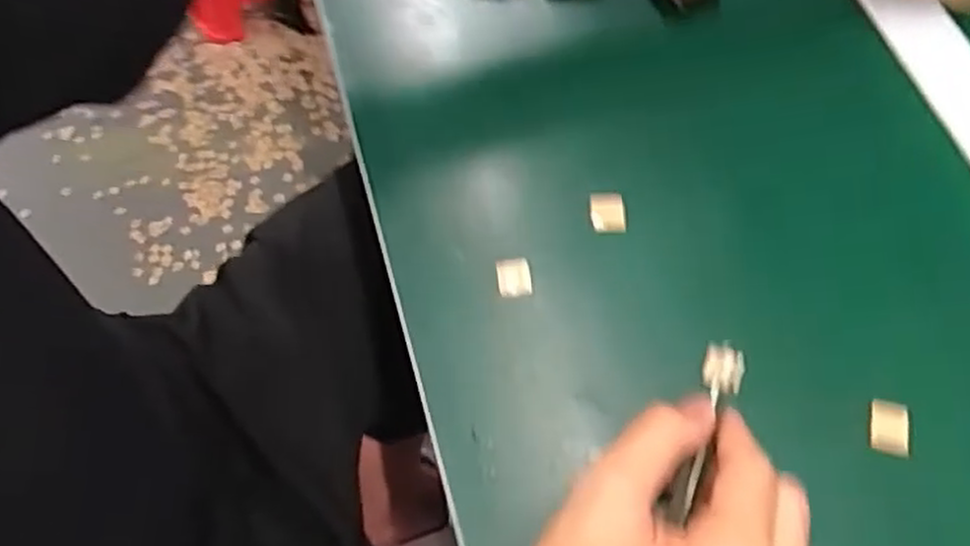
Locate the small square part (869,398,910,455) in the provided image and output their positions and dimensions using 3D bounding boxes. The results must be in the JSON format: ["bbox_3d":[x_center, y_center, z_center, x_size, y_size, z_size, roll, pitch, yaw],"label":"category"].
[{"bbox_3d":[0.177,0.068,0.340,0.015,0.007,0.023,6,64,5],"label":"small square part"}]

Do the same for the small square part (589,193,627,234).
[{"bbox_3d":[0.062,-0.030,0.394,0.018,0.007,0.021,-2,64,1],"label":"small square part"}]

